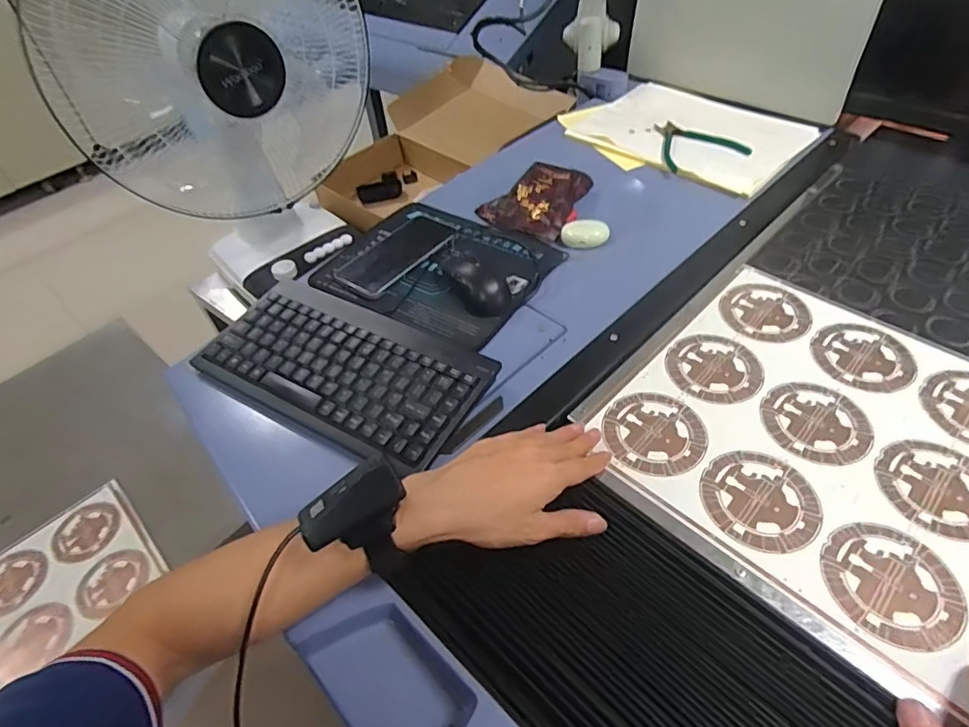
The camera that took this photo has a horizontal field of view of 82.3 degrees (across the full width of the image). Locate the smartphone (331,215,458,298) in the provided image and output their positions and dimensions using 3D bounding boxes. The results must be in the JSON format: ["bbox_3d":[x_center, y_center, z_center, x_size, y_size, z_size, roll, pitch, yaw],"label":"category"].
[{"bbox_3d":[-0.113,-0.140,0.711,0.083,0.012,0.162,30,58,28],"label":"smartphone"}]

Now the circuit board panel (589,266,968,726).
[{"bbox_3d":[0.335,0.080,0.470,0.400,0.006,0.319,34,60,30],"label":"circuit board panel"}]

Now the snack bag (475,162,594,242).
[{"bbox_3d":[0.076,-0.235,0.796,0.114,0.022,0.154,21,54,23],"label":"snack bag"}]

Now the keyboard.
[{"bbox_3d":[-0.143,0.003,0.570,0.293,0.034,0.147,21,54,23],"label":"keyboard"}]

